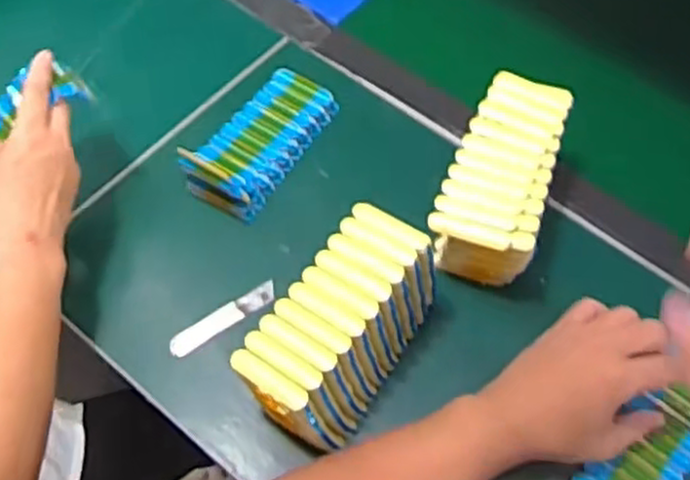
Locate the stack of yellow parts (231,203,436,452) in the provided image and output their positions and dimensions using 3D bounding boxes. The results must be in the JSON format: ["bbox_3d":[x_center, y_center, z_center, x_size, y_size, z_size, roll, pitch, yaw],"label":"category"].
[{"bbox_3d":[-0.002,0.065,0.558,0.081,0.097,0.153,32,63,17],"label":"stack of yellow parts"}]

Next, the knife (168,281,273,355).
[{"bbox_3d":[-0.098,0.063,0.618,0.095,0.005,0.019,-30,64,-18],"label":"knife"}]

